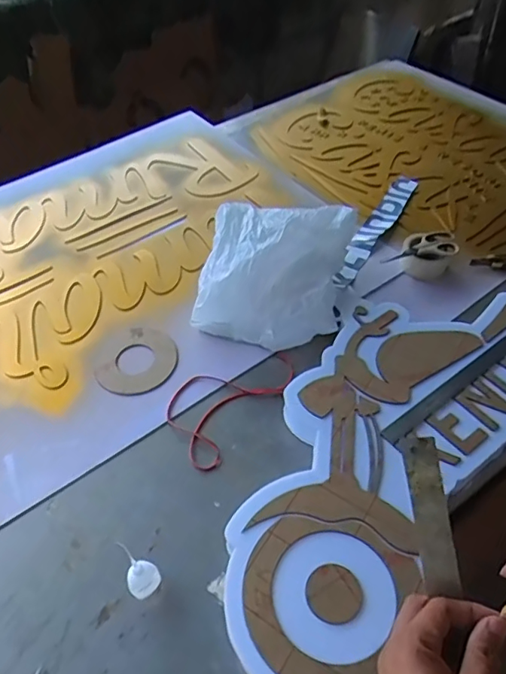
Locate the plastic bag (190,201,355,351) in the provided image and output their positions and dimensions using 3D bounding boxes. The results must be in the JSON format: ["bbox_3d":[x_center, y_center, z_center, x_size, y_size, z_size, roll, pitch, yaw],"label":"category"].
[{"bbox_3d":[0.044,-0.137,1.081,0.297,0.157,0.299,6,51,8],"label":"plastic bag"}]

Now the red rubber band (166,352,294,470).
[{"bbox_3d":[-0.049,0.105,0.973,0.153,0.030,0.250,34,58,29],"label":"red rubber band"}]

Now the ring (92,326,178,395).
[{"bbox_3d":[-0.228,0.042,1.036,0.159,0.011,0.148,-3,54,5],"label":"ring"}]

